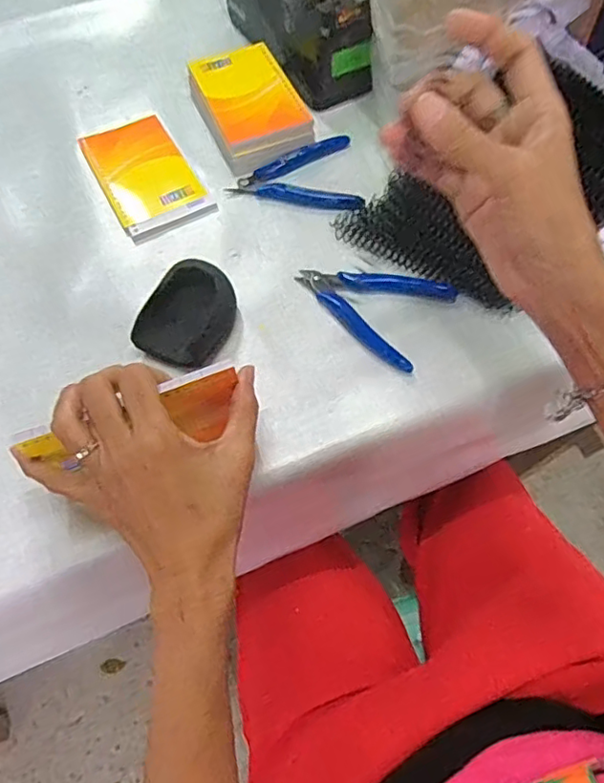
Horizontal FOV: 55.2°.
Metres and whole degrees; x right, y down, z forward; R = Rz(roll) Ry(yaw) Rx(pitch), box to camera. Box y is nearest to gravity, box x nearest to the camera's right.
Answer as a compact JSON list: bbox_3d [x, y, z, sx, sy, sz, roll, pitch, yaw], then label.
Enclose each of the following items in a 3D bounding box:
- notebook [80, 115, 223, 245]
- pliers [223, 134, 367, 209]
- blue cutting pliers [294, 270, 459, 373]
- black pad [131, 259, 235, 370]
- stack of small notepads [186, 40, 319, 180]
[{"bbox_3d":[-0.145,-0.202,0.531,0.080,0.007,0.141,-28,64,-12],"label":"notebook"},{"bbox_3d":[0.004,-0.203,0.528,0.116,0.014,0.078,14,63,9],"label":"pliers"},{"bbox_3d":[0.052,-0.073,0.464,0.116,0.011,0.090,26,66,15],"label":"blue cutting pliers"},{"bbox_3d":[-0.087,-0.060,0.449,0.057,0.031,0.082,18,64,11],"label":"black pad"},{"bbox_3d":[-0.050,-0.273,0.552,0.084,0.031,0.134,-23,63,-10],"label":"stack of small notepads"}]

